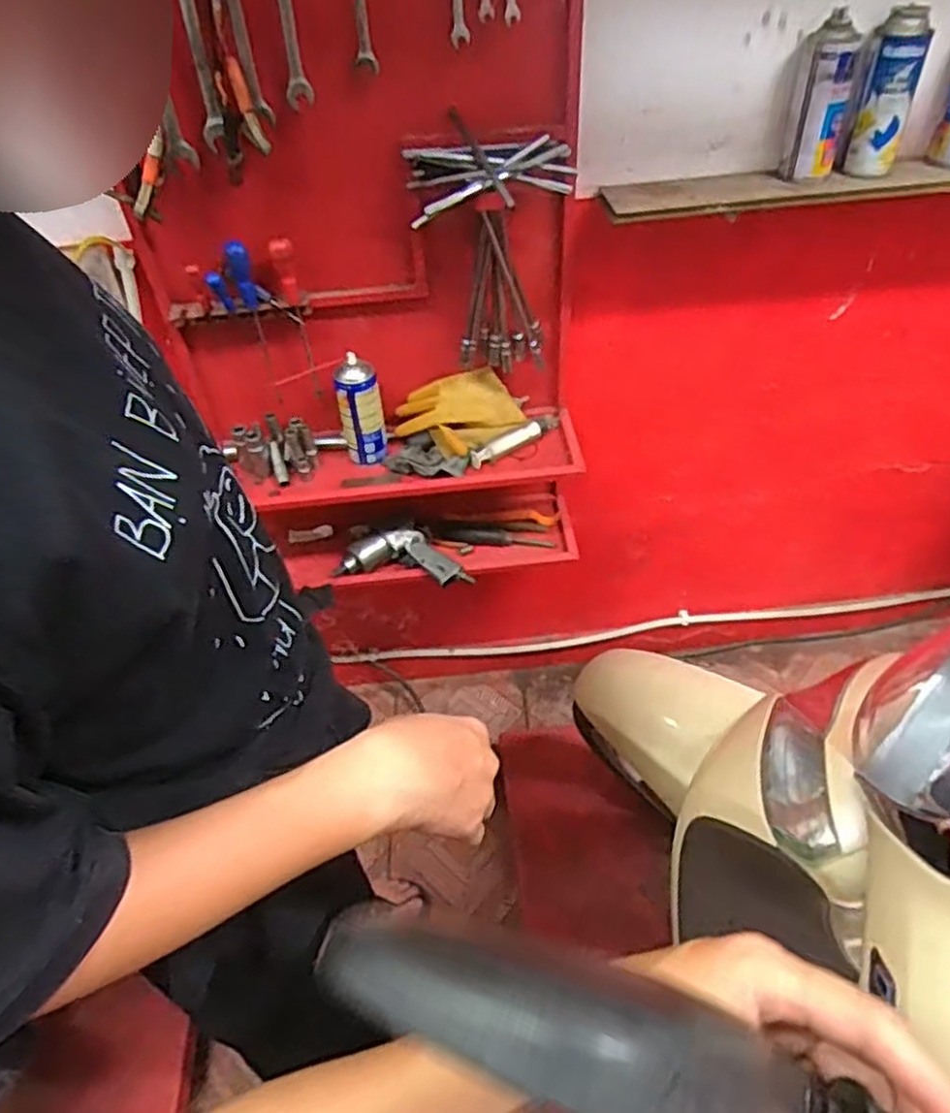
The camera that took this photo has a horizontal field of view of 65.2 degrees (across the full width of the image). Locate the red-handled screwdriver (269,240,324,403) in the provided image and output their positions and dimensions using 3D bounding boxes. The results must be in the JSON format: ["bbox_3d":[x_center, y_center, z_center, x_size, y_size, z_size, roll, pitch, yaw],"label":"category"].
[{"bbox_3d":[-0.252,-0.335,1.063,0.029,0.231,0.023,-12,47,-7],"label":"red-handled screwdriver"}]

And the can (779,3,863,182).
[{"bbox_3d":[0.432,-0.566,0.927,0.068,0.161,0.054,10,48,13],"label":"can"}]

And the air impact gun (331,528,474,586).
[{"bbox_3d":[-0.118,0.001,1.269,0.235,0.043,0.094,7,48,11],"label":"air impact gun"}]

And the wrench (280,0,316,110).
[{"bbox_3d":[-0.210,-0.602,0.821,0.030,0.183,0.005,-12,45,-7],"label":"wrench"}]

